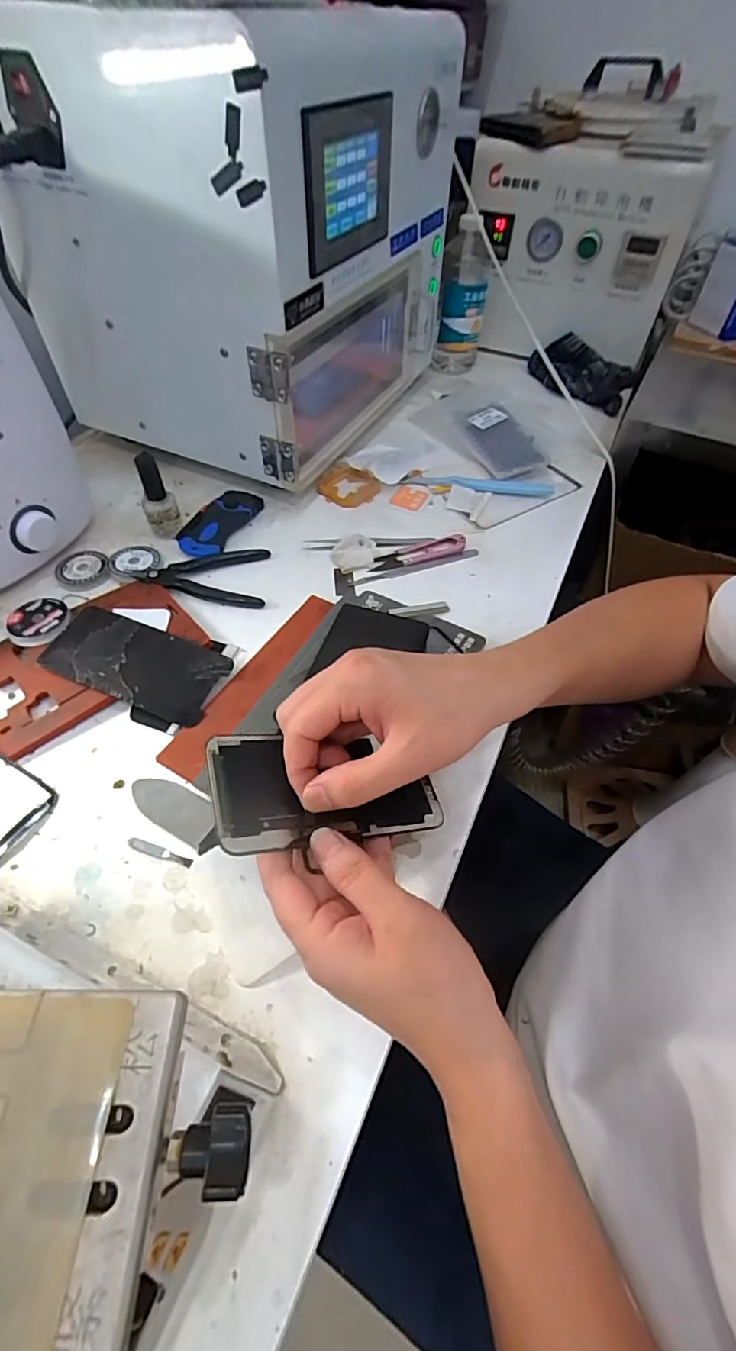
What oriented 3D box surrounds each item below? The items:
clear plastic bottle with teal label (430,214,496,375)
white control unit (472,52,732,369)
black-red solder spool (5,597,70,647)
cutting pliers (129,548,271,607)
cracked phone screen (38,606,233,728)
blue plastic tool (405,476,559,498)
[{"bbox_3d":[0.130,-0.516,0.718,0.066,0.170,0.073,8,52,5],"label":"clear plastic bottle with teal label"},{"bbox_3d":[0.294,-0.615,0.727,0.284,0.260,0.229,20,54,14],"label":"white control unit"},{"bbox_3d":[-0.273,-0.046,0.430,0.046,0.007,0.049,-24,56,-19],"label":"black-red solder spool"},{"bbox_3d":[-0.153,-0.093,0.480,0.115,0.007,0.070,-1,52,-2],"label":"cutting pliers"},{"bbox_3d":[-0.183,-0.011,0.411,0.139,0.006,0.066,21,59,7],"label":"cracked phone screen"},{"bbox_3d":[0.124,-0.213,0.579,0.163,0.010,0.021,6,52,3],"label":"blue plastic tool"}]

